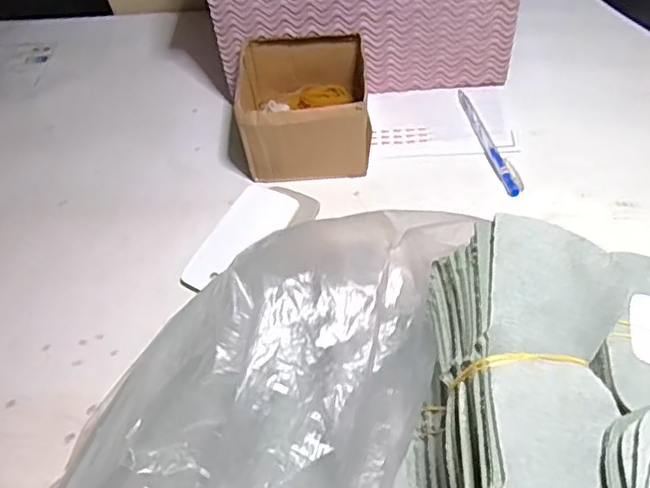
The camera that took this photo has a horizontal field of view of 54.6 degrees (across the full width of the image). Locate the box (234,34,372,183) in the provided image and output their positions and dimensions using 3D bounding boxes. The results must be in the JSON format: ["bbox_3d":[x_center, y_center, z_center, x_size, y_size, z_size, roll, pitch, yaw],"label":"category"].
[{"bbox_3d":[-0.019,-0.116,0.541,0.105,0.076,0.114,-5,52,2],"label":"box"}]

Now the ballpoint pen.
[{"bbox_3d":[0.140,-0.090,0.543,0.016,0.010,0.130,-13,52,-4],"label":"ballpoint pen"}]

